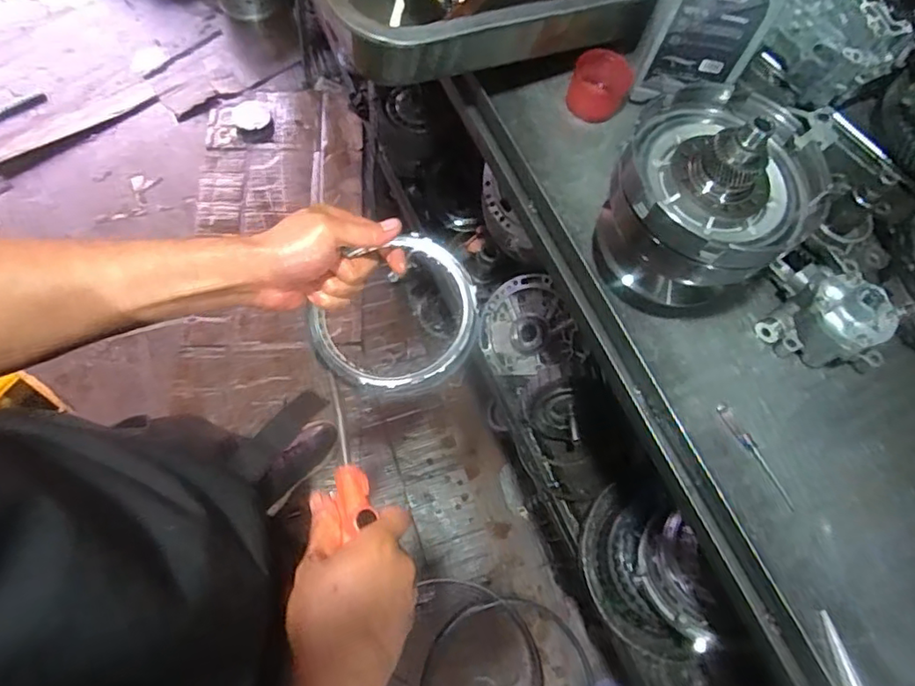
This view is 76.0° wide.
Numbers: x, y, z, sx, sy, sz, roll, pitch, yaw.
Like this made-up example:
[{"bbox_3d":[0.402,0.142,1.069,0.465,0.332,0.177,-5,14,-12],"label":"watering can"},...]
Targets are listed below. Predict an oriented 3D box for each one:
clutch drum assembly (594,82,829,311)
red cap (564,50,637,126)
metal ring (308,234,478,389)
[{"bbox_3d":[0.228,-0.128,0.553,0.162,0.191,0.155,2,69,-4],"label":"clutch drum assembly"},{"bbox_3d":[0.172,-0.312,0.705,0.069,0.032,0.083,18,68,5],"label":"red cap"},{"bbox_3d":[-0.056,-0.023,0.532,0.150,0.141,0.016,-12,27,-12],"label":"metal ring"}]

